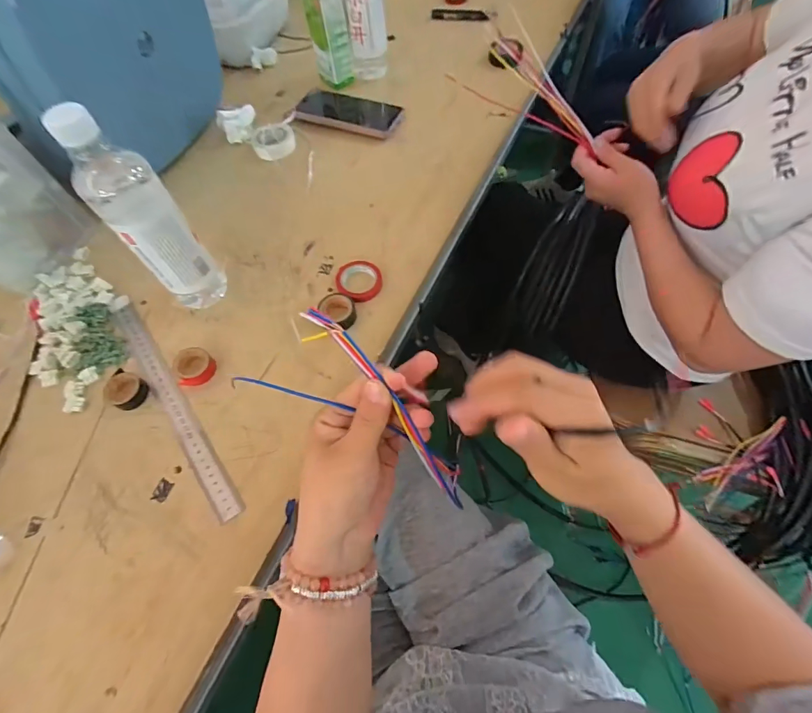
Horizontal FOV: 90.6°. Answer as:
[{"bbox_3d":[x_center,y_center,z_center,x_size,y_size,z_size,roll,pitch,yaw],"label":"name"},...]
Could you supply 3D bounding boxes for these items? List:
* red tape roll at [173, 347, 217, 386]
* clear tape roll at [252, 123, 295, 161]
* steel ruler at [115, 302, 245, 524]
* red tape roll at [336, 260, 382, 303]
[{"bbox_3d":[-0.228,0.010,0.430,0.039,0.011,0.046,-31,67,-12],"label":"red tape roll"},{"bbox_3d":[-0.197,-0.323,0.603,0.061,0.021,0.055,-12,64,-4],"label":"clear tape roll"},{"bbox_3d":[-0.249,0.047,0.428,0.025,0.005,0.289,-32,67,-20],"label":"steel ruler"},{"bbox_3d":[-0.057,-0.093,0.486,0.058,0.012,0.053,-1,64,2],"label":"red tape roll"}]

